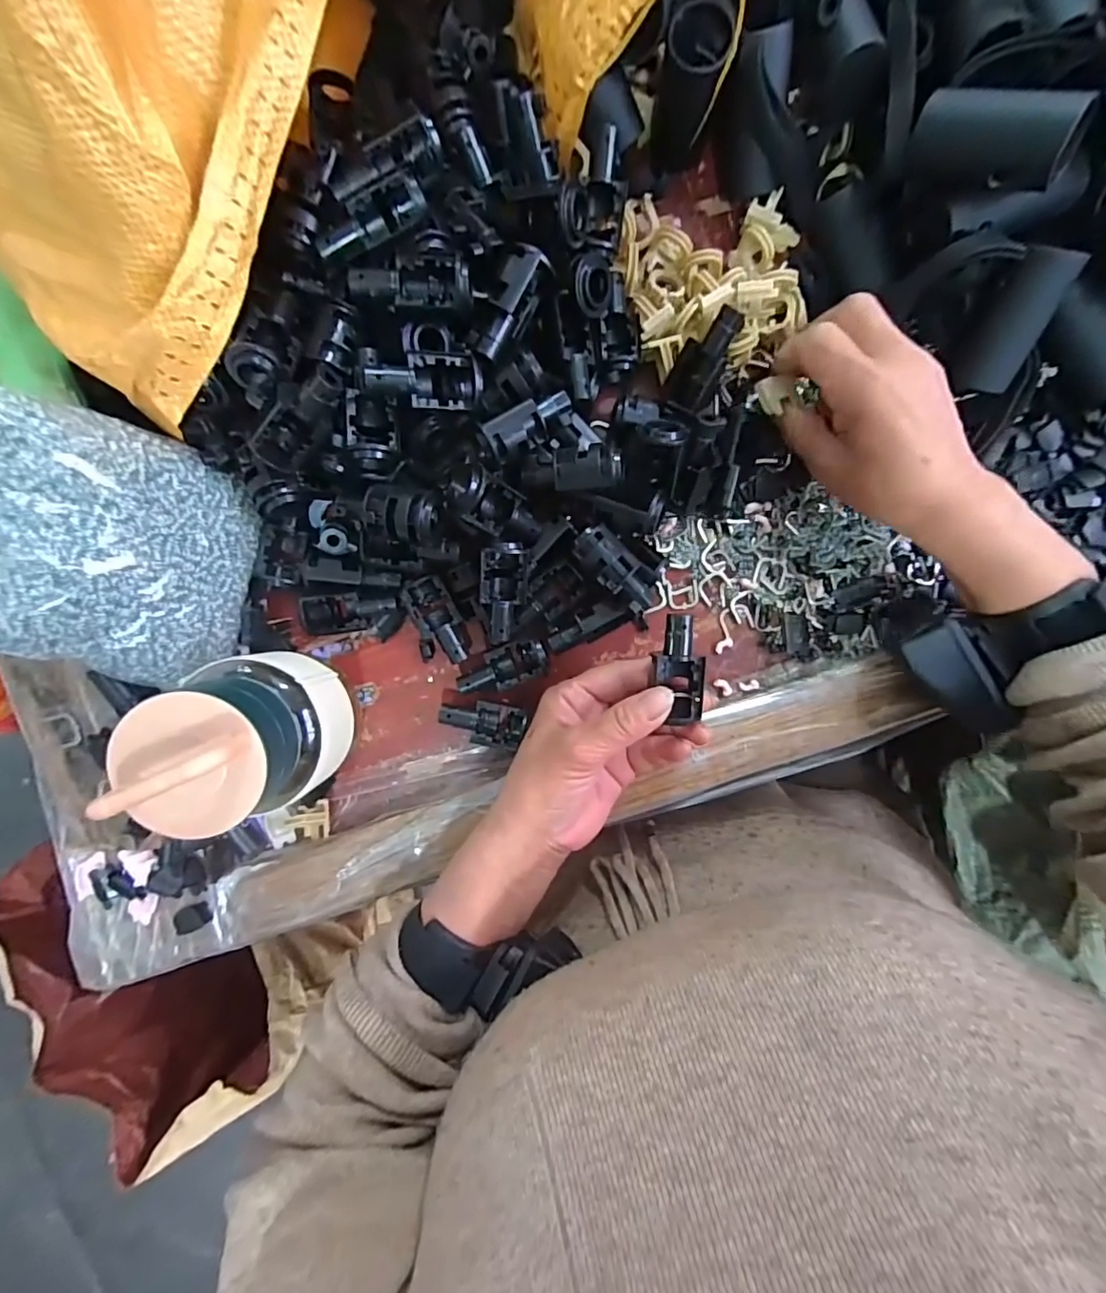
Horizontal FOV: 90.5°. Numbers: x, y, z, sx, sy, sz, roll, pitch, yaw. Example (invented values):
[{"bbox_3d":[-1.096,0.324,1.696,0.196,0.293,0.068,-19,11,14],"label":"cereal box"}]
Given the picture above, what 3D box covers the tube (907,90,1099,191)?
[{"bbox_3d":[0.193,-0.222,0.242,0.061,0.029,0.022,32,95,28],"label":"tube"}]

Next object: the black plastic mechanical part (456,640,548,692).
[{"bbox_3d":[-0.029,0.013,0.316,0.052,0.027,0.022,-18,95,1],"label":"black plastic mechanical part"}]

